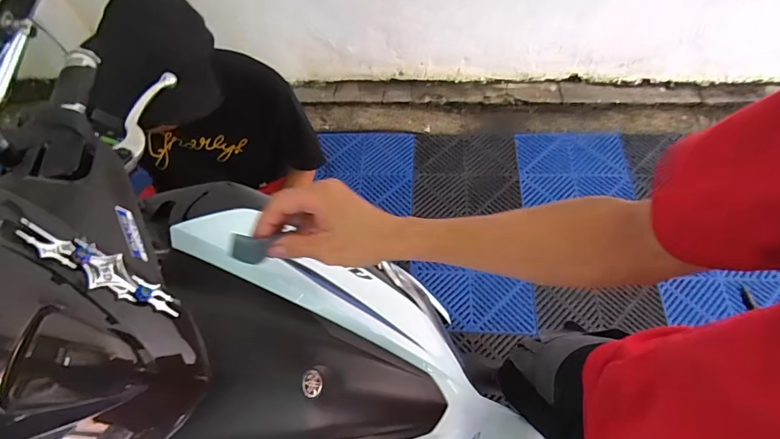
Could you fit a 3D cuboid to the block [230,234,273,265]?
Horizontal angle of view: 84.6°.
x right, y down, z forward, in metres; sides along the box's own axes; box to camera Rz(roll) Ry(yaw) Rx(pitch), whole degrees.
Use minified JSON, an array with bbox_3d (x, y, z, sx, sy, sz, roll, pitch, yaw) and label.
[{"bbox_3d":[-0.130,0.027,0.392,0.035,0.012,0.024,5,62,6],"label":"block"}]

